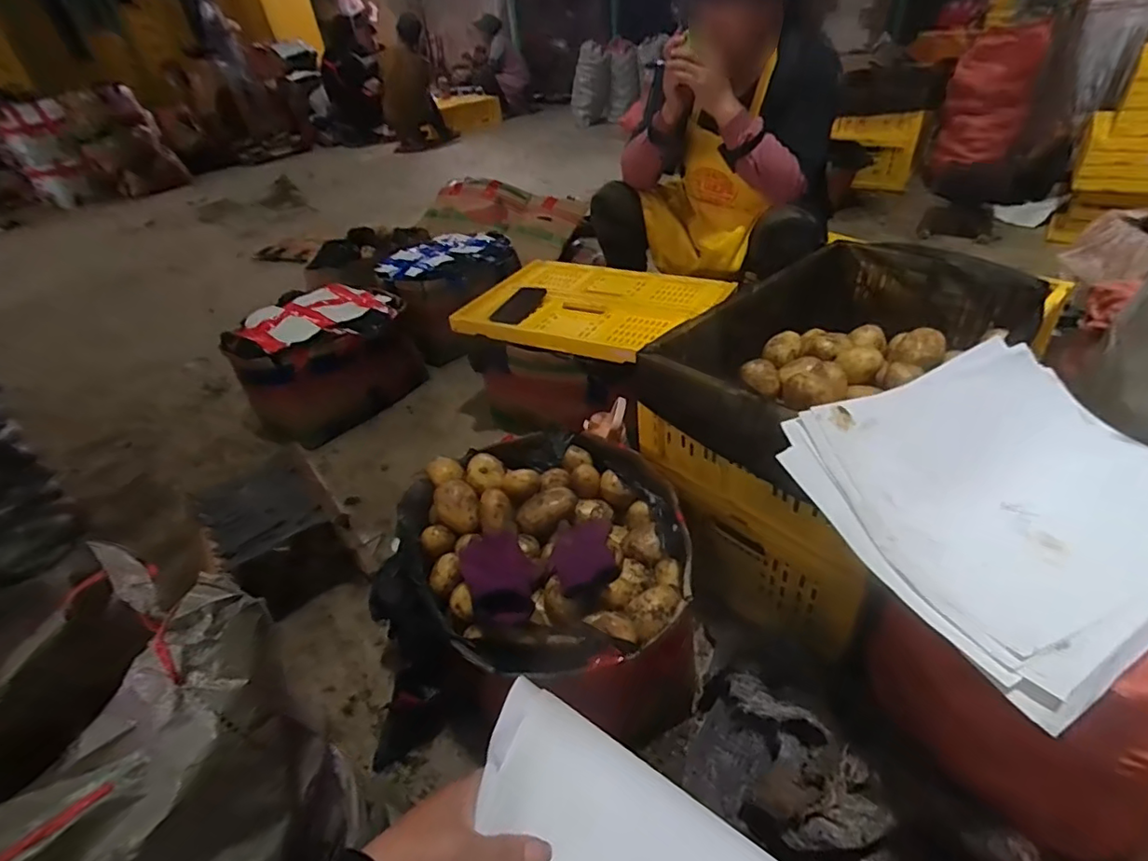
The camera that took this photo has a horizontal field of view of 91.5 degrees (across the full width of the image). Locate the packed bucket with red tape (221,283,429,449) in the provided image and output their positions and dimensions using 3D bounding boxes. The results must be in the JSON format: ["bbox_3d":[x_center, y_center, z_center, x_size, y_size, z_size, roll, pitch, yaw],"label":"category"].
[{"bbox_3d":[-0.721,-0.194,1.652,0.363,0.325,0.444,17,43,28],"label":"packed bucket with red tape"}]

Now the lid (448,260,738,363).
[{"bbox_3d":[0.033,-0.324,1.400,0.582,0.038,0.456,20,45,31],"label":"lid"}]

